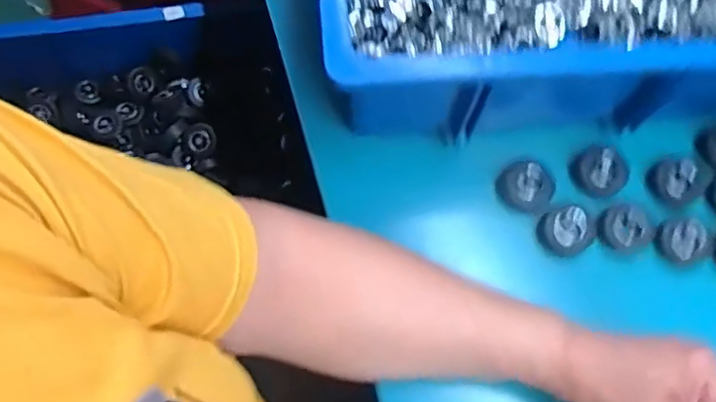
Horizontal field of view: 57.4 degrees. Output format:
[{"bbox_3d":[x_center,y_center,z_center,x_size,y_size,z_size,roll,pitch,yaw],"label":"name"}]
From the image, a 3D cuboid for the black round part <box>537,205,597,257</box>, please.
[{"bbox_3d":[0.144,0.020,0.447,0.039,0.014,0.032,-12,70,-5],"label":"black round part"}]

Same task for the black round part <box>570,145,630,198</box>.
[{"bbox_3d":[0.173,-0.022,0.465,0.036,0.010,0.038,0,70,0],"label":"black round part"}]

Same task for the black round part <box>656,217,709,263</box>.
[{"bbox_3d":[0.225,0.027,0.453,0.036,0.007,0.031,-24,72,-9],"label":"black round part"}]

